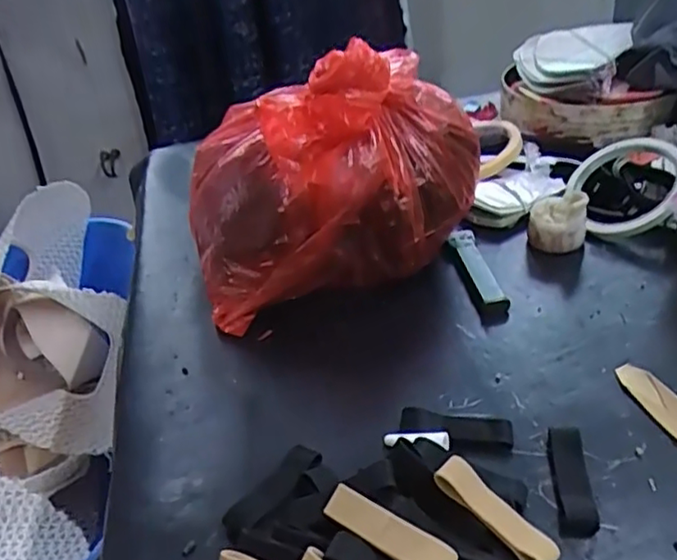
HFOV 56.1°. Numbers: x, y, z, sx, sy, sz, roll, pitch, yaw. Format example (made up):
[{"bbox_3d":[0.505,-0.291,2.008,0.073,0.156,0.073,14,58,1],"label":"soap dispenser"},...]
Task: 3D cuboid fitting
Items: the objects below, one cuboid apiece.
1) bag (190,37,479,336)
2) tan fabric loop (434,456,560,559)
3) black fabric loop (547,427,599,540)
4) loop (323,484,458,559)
[{"bbox_3d":[-0.012,-0.089,0.490,0.210,0.159,0.184,-13,34,-8],"label":"bag"},{"bbox_3d":[0.071,0.105,0.285,0.016,0.007,0.060,-33,59,-33],"label":"tan fabric loop"},{"bbox_3d":[0.116,0.099,0.319,0.017,0.007,0.060,-1,34,10],"label":"black fabric loop"},{"bbox_3d":[0.021,0.112,0.280,0.061,0.013,0.015,20,42,34],"label":"loop"}]

